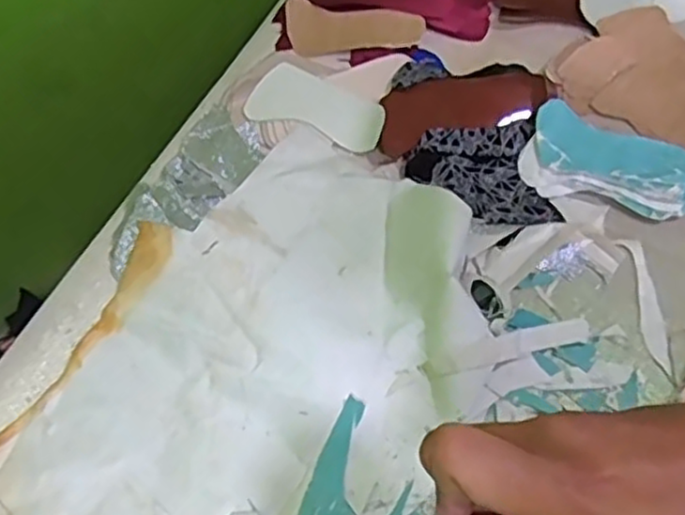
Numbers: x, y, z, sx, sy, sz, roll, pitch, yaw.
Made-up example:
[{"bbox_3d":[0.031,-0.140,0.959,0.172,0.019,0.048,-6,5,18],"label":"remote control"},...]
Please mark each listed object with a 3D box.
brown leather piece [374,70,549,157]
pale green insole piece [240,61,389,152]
[{"bbox_3d":[0.130,-0.177,0.826,0.190,0.027,0.066,-18,64,-5],"label":"brown leather piece"},{"bbox_3d":[-0.029,-0.171,0.820,0.157,0.008,0.067,19,103,10],"label":"pale green insole piece"}]

